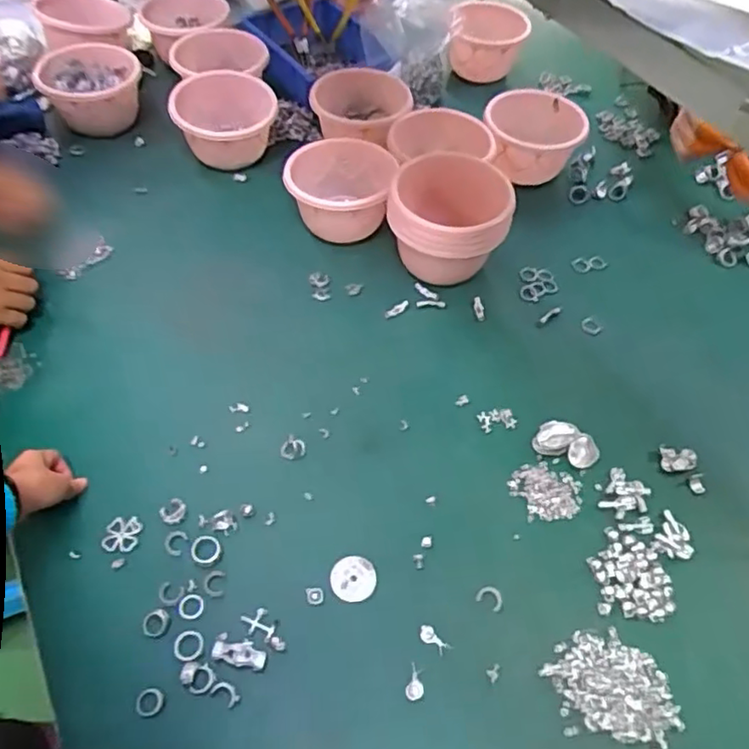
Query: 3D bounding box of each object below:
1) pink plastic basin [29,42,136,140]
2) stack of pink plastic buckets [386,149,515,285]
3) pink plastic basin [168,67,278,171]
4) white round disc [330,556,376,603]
[{"bbox_3d":[-0.425,-0.429,0.972,0.145,0.081,0.142,-10,54,-9],"label":"pink plastic basin"},{"bbox_3d":[0.094,-0.189,0.822,0.153,0.131,0.125,14,55,8],"label":"stack of pink plastic buckets"},{"bbox_3d":[-0.218,-0.368,0.940,0.140,0.100,0.140,1,53,-1],"label":"pink plastic basin"},{"bbox_3d":[-0.020,0.193,0.604,0.041,0.004,0.042,1,53,-1],"label":"white round disc"}]

